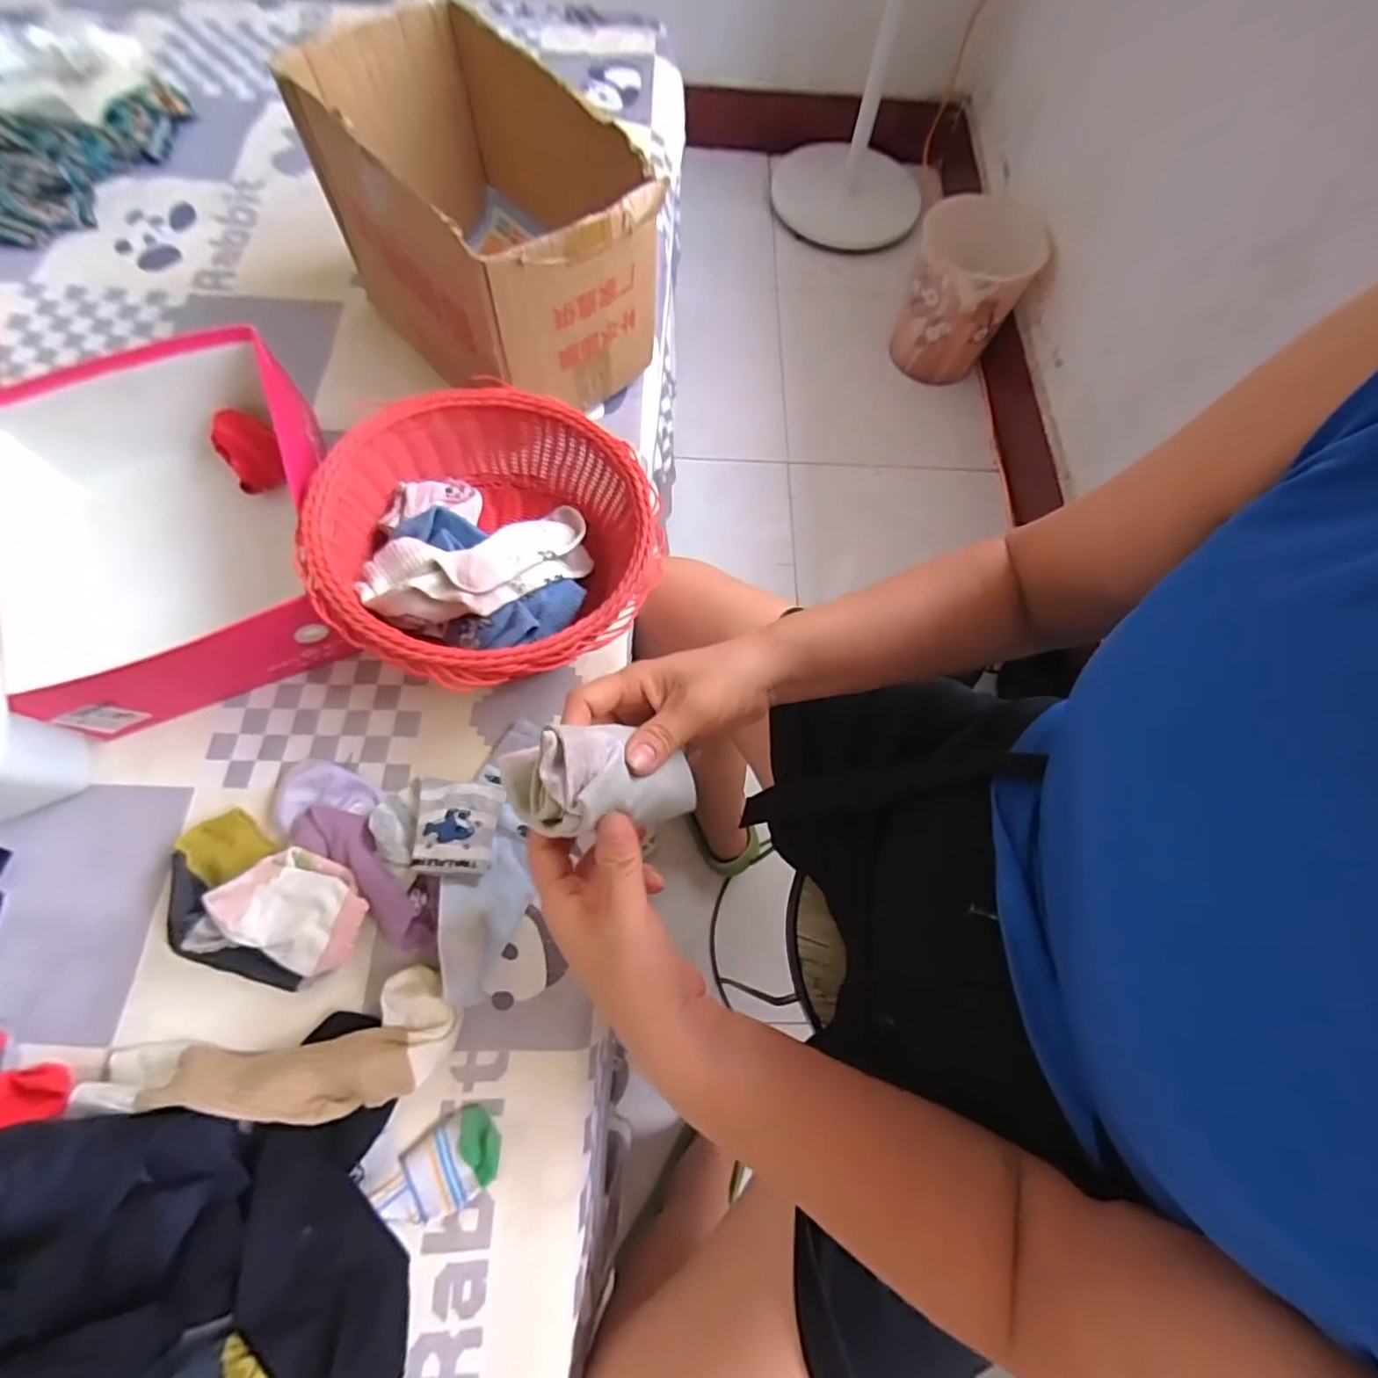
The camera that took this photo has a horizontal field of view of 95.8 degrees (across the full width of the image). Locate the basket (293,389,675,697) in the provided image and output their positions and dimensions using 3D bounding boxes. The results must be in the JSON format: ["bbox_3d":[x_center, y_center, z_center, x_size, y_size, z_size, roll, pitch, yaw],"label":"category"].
[{"bbox_3d":[-0.172,-0.123,0.557,0.269,0.113,0.266,1,68,-3],"label":"basket"}]

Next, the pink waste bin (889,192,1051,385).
[{"bbox_3d":[0.544,-0.793,1.256,0.224,0.251,0.250,28,70,8],"label":"pink waste bin"}]

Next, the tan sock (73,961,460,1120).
[{"bbox_3d":[-0.286,0.263,0.434,0.241,0.059,0.077,-13,70,-8],"label":"tan sock"}]

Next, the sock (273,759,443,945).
[{"bbox_3d":[-0.245,0.143,0.486,0.147,0.014,0.047,38,71,12],"label":"sock"}]

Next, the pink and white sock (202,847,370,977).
[{"bbox_3d":[-0.291,0.159,0.459,0.101,0.021,0.068,29,70,8],"label":"pink and white sock"}]

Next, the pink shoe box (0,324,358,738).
[{"bbox_3d":[-0.457,-0.141,0.560,0.254,0.121,0.322,-20,71,-11],"label":"pink shoe box"}]

